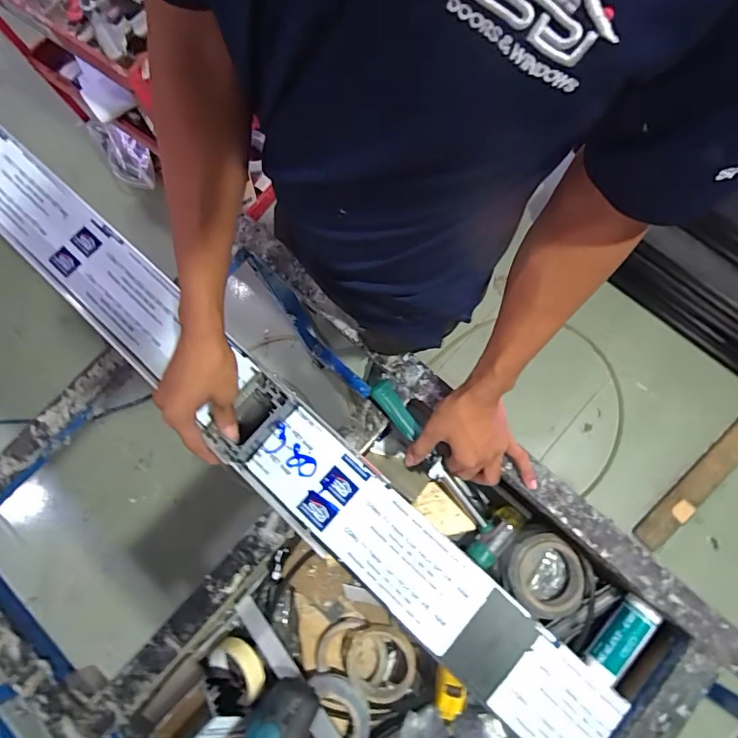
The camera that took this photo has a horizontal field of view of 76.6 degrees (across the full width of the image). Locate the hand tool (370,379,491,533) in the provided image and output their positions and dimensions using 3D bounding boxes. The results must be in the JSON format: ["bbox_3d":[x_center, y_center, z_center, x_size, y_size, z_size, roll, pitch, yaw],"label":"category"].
[{"bbox_3d":[0.084,0.121,0.630,0.031,0.028,0.249,-37,94,-10],"label":"hand tool"}]

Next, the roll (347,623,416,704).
[{"bbox_3d":[0.015,0.401,0.641,0.090,0.037,0.089,-1,77,3],"label":"roll"}]

